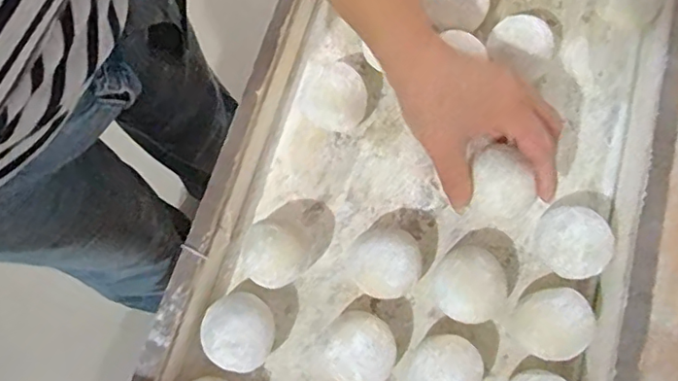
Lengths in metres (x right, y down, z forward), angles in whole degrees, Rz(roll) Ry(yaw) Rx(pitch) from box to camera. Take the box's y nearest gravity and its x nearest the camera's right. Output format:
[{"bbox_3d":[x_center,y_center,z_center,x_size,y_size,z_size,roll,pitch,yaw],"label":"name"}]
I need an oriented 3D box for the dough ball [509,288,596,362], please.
[{"bbox_3d":[0.157,0.098,0.422,0.056,0.055,0.053,-13,75,-2],"label":"dough ball"}]

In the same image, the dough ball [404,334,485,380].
[{"bbox_3d":[0.075,0.135,0.412,0.048,0.050,0.056,19,77,6],"label":"dough ball"}]

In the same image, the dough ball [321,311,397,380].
[{"bbox_3d":[0.015,0.119,0.420,0.052,0.048,0.051,0,75,2],"label":"dough ball"}]

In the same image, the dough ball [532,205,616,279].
[{"bbox_3d":[0.179,0.040,0.435,0.051,0.053,0.056,-30,76,-6],"label":"dough ball"}]

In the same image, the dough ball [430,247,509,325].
[{"bbox_3d":[0.100,0.073,0.431,0.053,0.047,0.054,0,75,2],"label":"dough ball"}]

